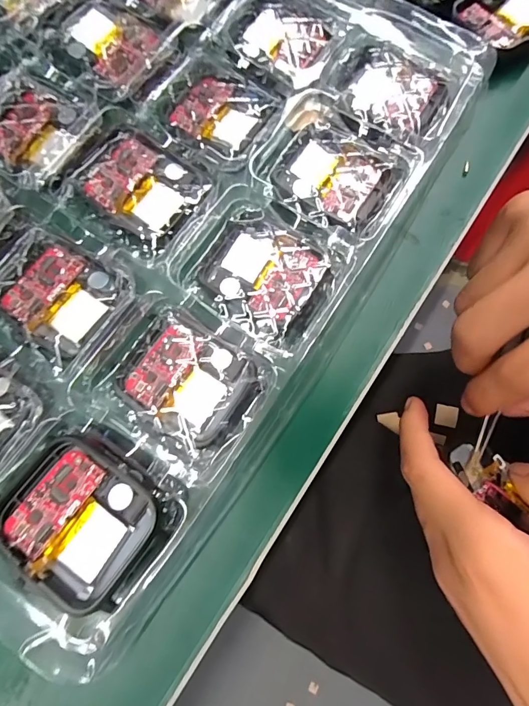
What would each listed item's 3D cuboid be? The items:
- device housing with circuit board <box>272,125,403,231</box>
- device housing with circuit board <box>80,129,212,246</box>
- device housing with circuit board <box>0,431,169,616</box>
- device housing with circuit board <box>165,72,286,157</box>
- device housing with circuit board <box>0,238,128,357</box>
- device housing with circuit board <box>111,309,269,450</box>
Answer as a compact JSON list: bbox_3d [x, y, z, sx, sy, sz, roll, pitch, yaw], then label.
[{"bbox_3d":[0.027,-0.068,0.157,0.043,0.007,0.038,30,77,8],"label":"device housing with circuit board"},{"bbox_3d":[-0.047,-0.064,0.155,0.038,0.010,0.036,37,78,10],"label":"device housing with circuit board"},{"bbox_3d":[-0.054,0.048,0.118,0.047,0.008,0.039,36,77,9],"label":"device housing with circuit board"},{"bbox_3d":[-0.018,-0.099,0.165,0.039,0.006,0.030,26,93,5],"label":"device housing with circuit board"},{"bbox_3d":[-0.074,-0.021,0.146,0.036,0.006,0.036,34,77,9],"label":"device housing with circuit board"},{"bbox_3d":[-0.026,0.010,0.139,0.043,0.010,0.037,29,76,8],"label":"device housing with circuit board"}]

